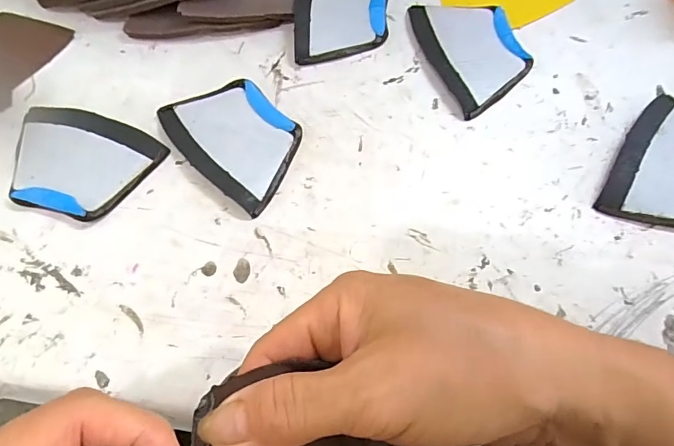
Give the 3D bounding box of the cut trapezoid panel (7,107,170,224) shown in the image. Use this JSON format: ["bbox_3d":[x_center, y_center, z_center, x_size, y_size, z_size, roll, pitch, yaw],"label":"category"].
[{"bbox_3d":[-0.177,-0.042,0.313,0.102,0.009,0.075,14,68,6],"label":"cut trapezoid panel"}]

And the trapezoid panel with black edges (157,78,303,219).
[{"bbox_3d":[-0.070,-0.060,0.321,0.103,0.008,0.071,41,74,16],"label":"trapezoid panel with black edges"}]

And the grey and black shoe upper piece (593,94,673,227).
[{"bbox_3d":[0.224,-0.036,0.303,0.070,0.012,0.101,29,71,13],"label":"grey and black shoe upper piece"}]

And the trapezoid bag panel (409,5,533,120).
[{"bbox_3d":[0.104,-0.131,0.347,0.068,0.008,0.103,-17,68,-6],"label":"trapezoid bag panel"}]

